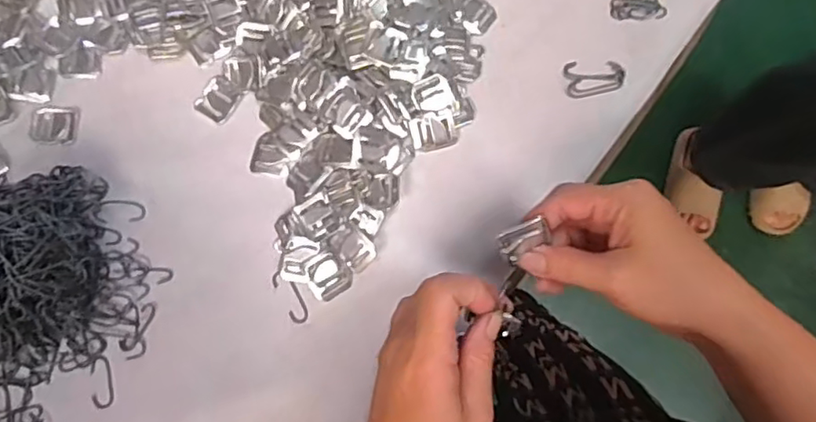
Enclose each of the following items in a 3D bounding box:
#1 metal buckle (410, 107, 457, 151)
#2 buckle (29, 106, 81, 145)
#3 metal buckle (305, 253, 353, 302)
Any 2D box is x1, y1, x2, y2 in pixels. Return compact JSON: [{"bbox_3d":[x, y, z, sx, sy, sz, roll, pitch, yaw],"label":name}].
[{"bbox_3d":[0.020,-0.062,0.473,0.034,0.007,0.029,-12,102,2],"label":"metal buckle"},{"bbox_3d":[-0.282,-0.069,0.482,0.035,0.004,0.031,0,76,0],"label":"buckle"},{"bbox_3d":[-0.060,0.049,0.452,0.029,0.006,0.030,-34,78,-8],"label":"metal buckle"}]

